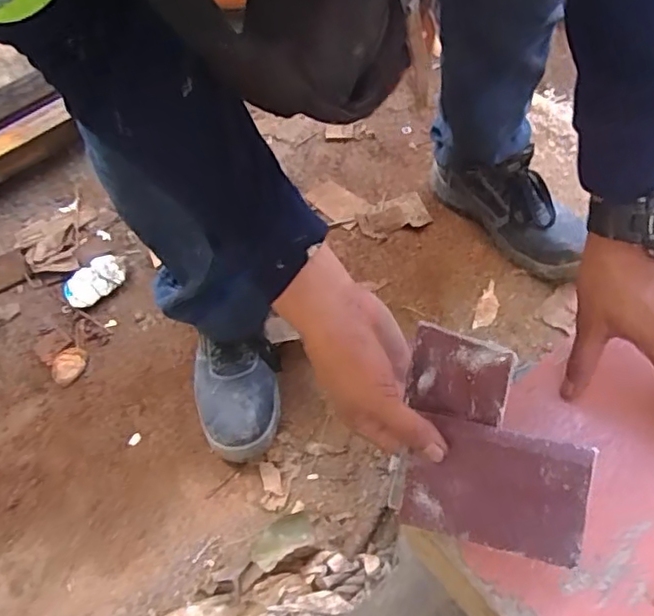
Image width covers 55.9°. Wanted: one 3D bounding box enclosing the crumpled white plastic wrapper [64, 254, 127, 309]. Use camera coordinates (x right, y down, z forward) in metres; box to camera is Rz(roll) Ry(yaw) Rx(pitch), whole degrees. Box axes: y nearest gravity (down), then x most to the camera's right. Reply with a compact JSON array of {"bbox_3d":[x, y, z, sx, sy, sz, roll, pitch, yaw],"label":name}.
[{"bbox_3d":[-0.366,-0.044,0.964,0.094,0.027,0.071,-38,64,-18],"label":"crumpled white plastic wrapper"}]

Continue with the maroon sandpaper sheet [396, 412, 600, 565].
[{"bbox_3d":[0.108,0.118,0.406,0.118,0.006,0.075,8,82,31],"label":"maroon sandpaper sheet"}]

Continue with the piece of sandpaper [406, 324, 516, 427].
[{"bbox_3d":[0.092,0.047,0.432,0.073,0.060,0.007,14,16,35],"label":"piece of sandpaper"}]

